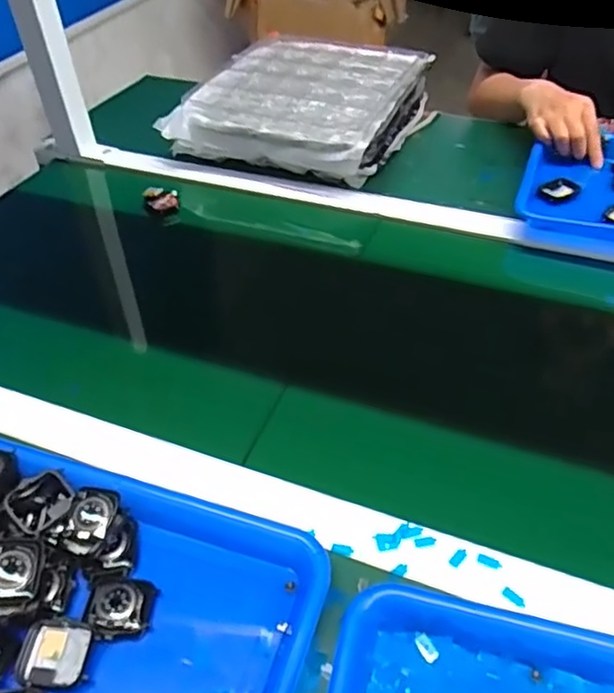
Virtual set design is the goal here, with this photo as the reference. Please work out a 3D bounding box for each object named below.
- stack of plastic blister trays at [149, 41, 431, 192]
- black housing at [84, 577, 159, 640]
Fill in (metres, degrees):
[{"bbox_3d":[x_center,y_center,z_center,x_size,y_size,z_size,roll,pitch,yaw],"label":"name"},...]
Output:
[{"bbox_3d":[0.002,-0.347,0.890,0.293,0.081,0.316,20,48,21],"label":"stack of plastic blister trays"},{"bbox_3d":[-0.122,0.170,0.399,0.041,0.010,0.037,4,45,6],"label":"black housing"}]

